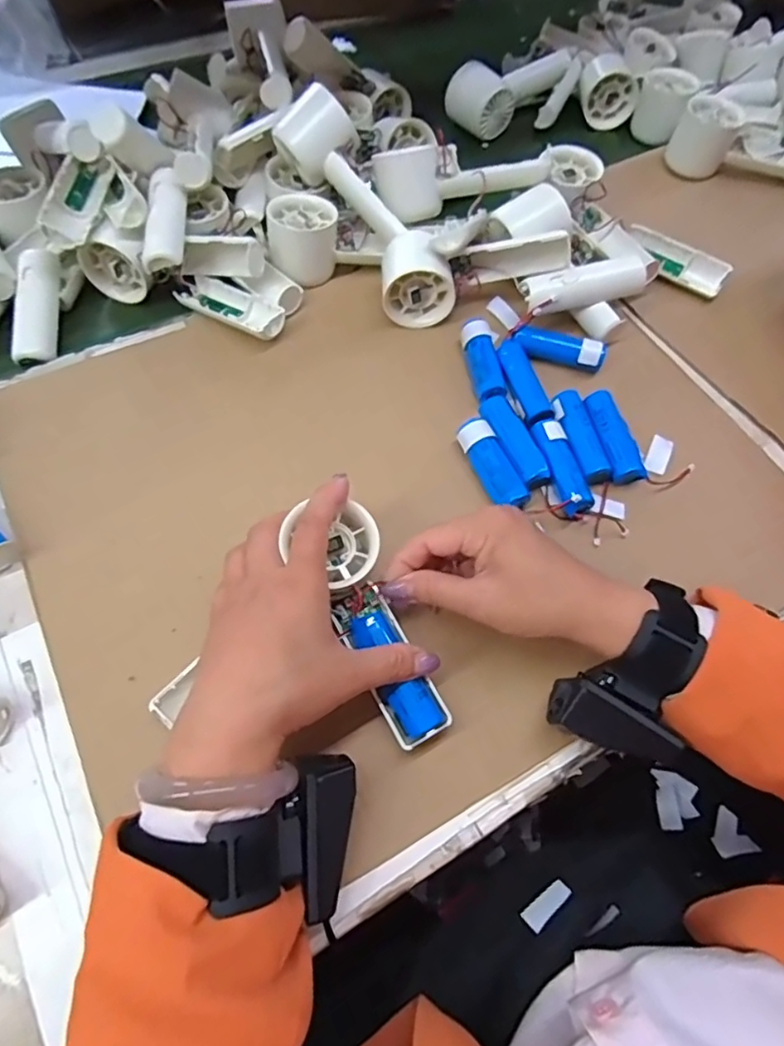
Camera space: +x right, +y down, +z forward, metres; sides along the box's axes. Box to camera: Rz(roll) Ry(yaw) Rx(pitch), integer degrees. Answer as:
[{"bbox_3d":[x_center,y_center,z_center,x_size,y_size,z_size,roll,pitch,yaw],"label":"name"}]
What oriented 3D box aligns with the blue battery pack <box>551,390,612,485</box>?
[{"bbox_3d":[0.137,-0.063,0.442,0.023,0.017,0.074,-11,63,-9],"label":"blue battery pack"}]

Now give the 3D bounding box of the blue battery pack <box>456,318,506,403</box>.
[{"bbox_3d":[0.071,-0.128,0.471,0.024,0.017,0.077,-8,62,-7],"label":"blue battery pack"}]

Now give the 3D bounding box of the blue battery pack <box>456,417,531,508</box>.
[{"bbox_3d":[0.071,-0.041,0.426,0.024,0.017,0.074,-20,64,-13],"label":"blue battery pack"}]

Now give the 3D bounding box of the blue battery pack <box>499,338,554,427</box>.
[{"bbox_3d":[0.101,-0.109,0.463,0.022,0.015,0.082,-11,63,-9],"label":"blue battery pack"}]

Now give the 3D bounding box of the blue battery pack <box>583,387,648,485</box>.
[{"bbox_3d":[0.163,-0.063,0.445,0.025,0.021,0.074,-8,62,-7],"label":"blue battery pack"}]

